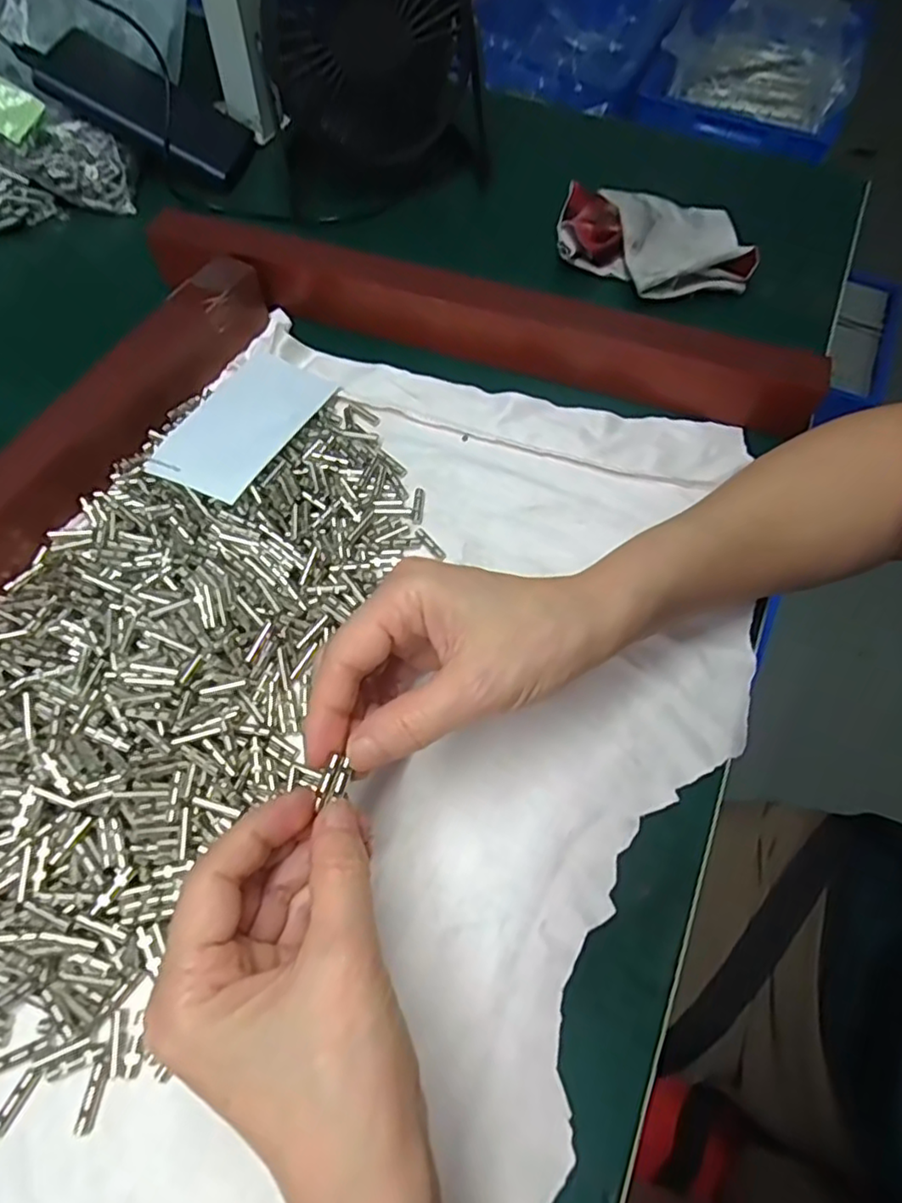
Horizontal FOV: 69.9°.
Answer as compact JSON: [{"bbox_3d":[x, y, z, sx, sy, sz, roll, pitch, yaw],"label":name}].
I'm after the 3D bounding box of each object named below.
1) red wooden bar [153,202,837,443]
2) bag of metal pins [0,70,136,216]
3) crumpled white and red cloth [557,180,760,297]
[{"bbox_3d":[0.011,-0.168,0.372,0.384,0.042,0.031,17,62,6],"label":"red wooden bar"},{"bbox_3d":[-0.278,-0.310,0.433,0.127,0.028,0.050,26,86,-24],"label":"bag of metal pins"},{"bbox_3d":[0.134,-0.243,0.427,0.120,0.034,0.103,13,62,4],"label":"crumpled white and red cloth"}]

